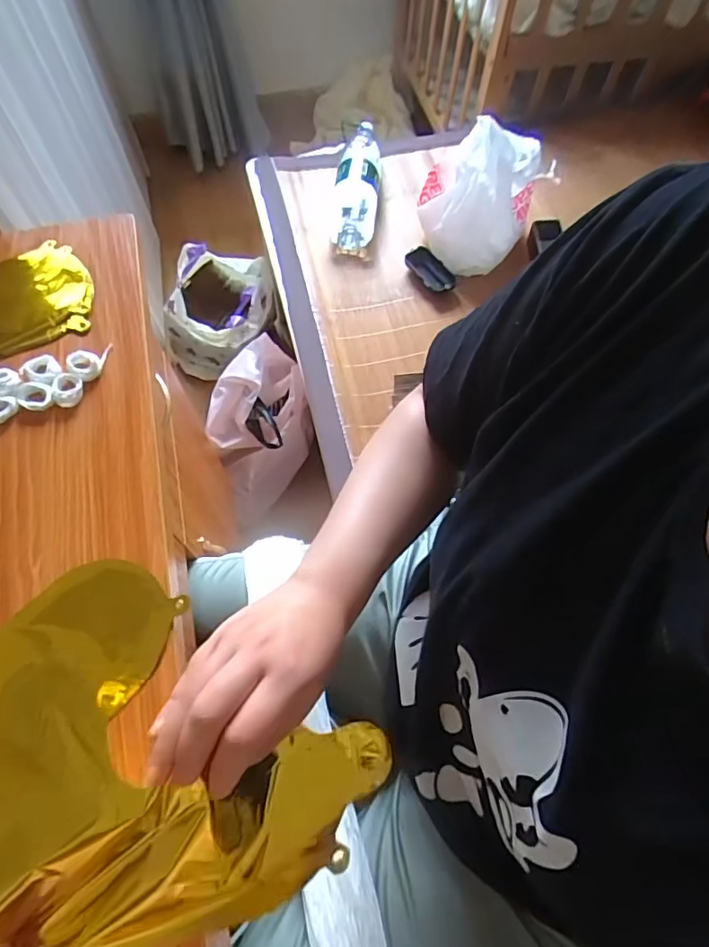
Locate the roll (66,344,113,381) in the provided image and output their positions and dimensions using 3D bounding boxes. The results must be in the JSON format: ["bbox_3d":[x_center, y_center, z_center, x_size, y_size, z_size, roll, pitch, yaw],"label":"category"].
[{"bbox_3d":[-0.251,-0.107,0.499,0.029,0.011,0.045,17,65,7],"label":"roll"}]

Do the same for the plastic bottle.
[{"bbox_3d":[0.005,-0.578,1.077,0.092,0.097,0.297,4,64,2],"label":"plastic bottle"}]

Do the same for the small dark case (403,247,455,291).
[{"bbox_3d":[0.138,-0.377,0.985,0.106,0.023,0.053,42,71,18],"label":"small dark case"}]

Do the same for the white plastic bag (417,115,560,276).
[{"bbox_3d":[0.224,-0.491,0.953,0.210,0.170,0.169,13,65,6],"label":"white plastic bag"}]

